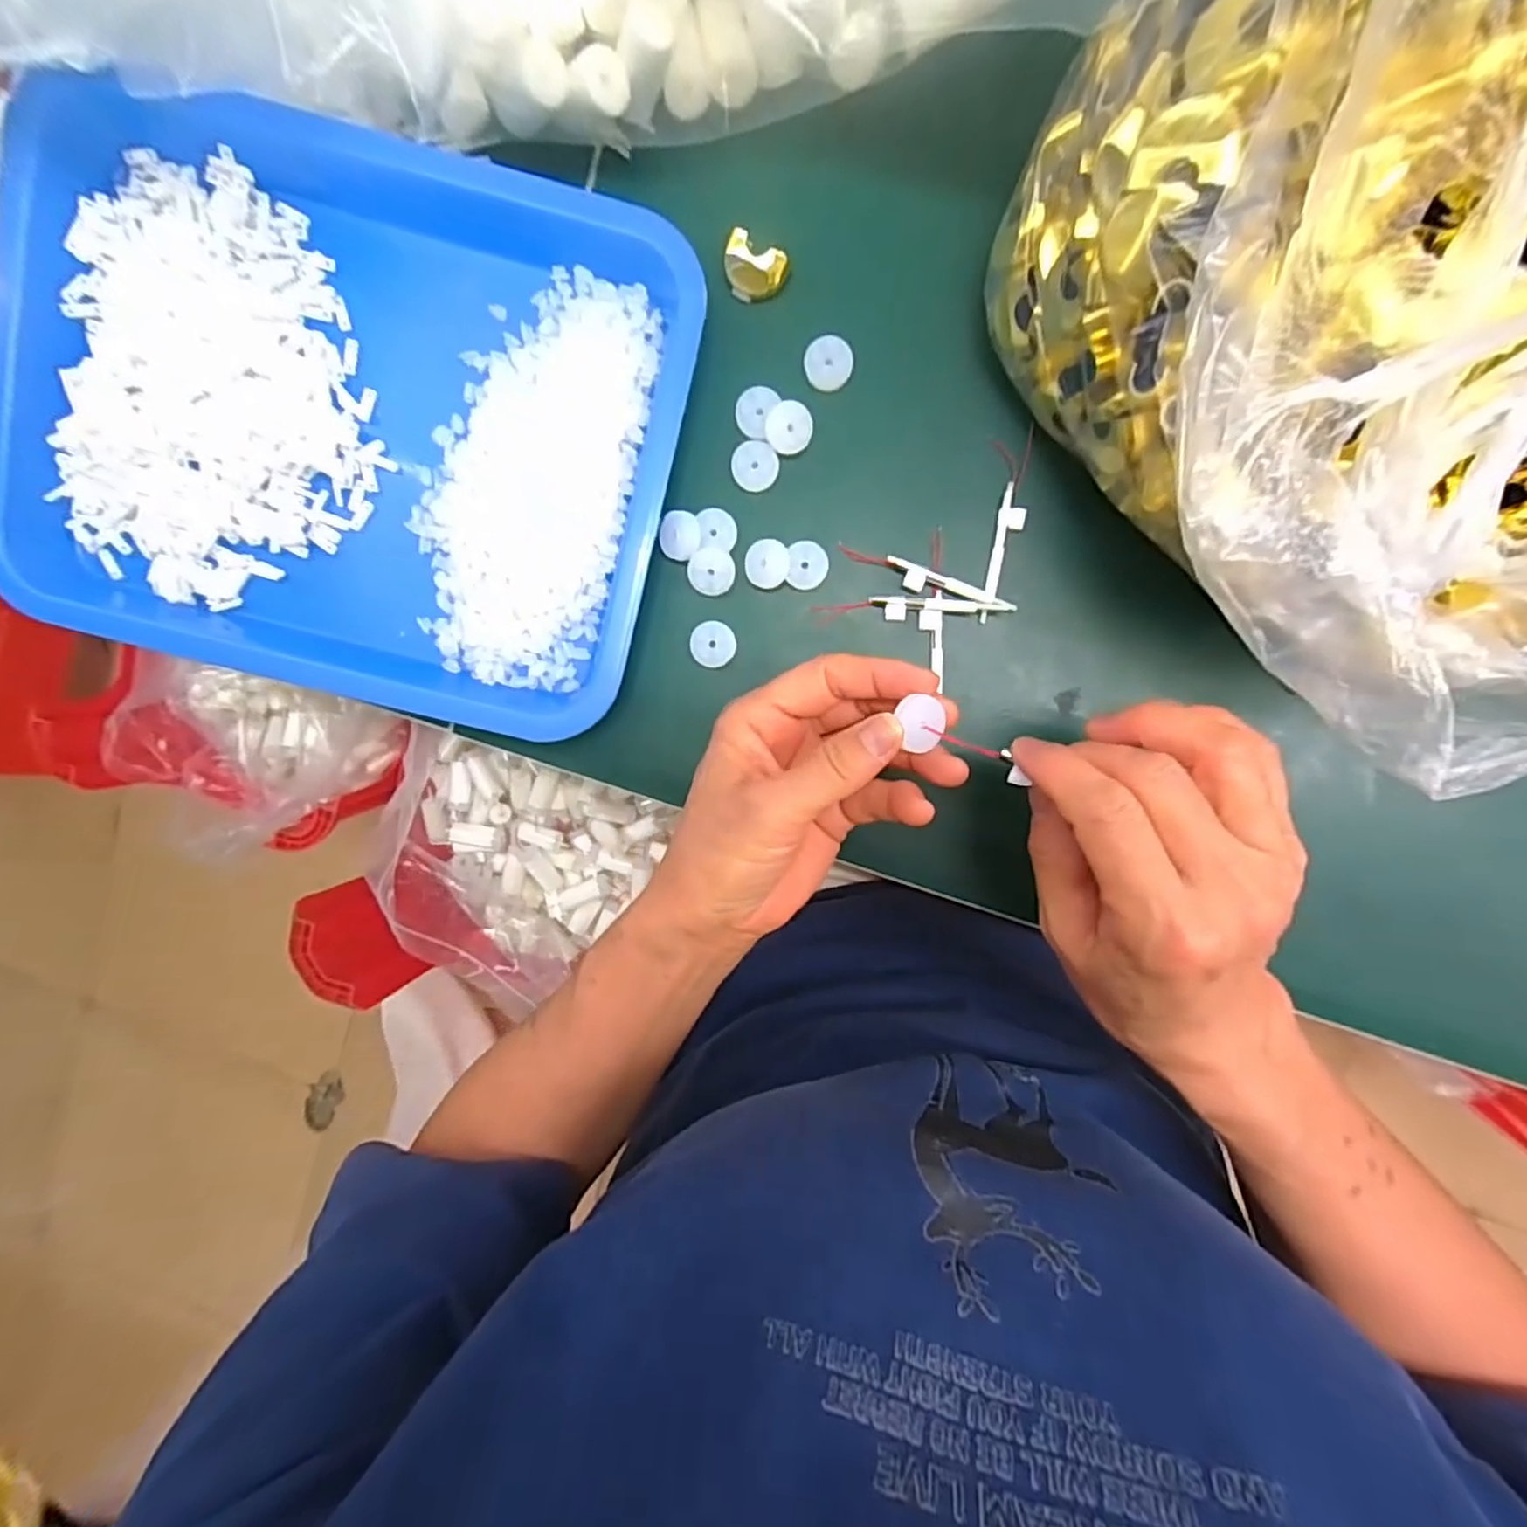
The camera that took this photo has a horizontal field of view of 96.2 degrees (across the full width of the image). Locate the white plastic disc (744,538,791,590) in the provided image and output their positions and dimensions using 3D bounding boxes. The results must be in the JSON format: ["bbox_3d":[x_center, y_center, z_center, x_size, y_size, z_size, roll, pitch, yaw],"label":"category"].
[{"bbox_3d":[0.002,-0.089,0.306,0.020,0.005,0.021,0,96,2],"label":"white plastic disc"}]

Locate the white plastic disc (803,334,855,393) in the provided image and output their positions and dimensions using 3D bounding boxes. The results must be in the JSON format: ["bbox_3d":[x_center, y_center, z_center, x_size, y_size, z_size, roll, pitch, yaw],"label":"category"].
[{"bbox_3d":[0.028,-0.175,0.300,0.021,0.005,0.021,0,96,2],"label":"white plastic disc"}]

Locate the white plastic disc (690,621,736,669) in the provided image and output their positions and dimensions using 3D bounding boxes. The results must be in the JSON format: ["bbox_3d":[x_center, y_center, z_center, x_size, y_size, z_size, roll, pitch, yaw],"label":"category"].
[{"bbox_3d":[-0.023,-0.055,0.317,0.021,0.004,0.021,0,96,2],"label":"white plastic disc"}]

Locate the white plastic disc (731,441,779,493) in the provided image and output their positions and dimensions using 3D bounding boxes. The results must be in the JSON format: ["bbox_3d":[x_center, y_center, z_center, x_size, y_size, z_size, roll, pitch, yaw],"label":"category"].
[{"bbox_3d":[-0.004,-0.133,0.307,0.021,0.004,0.020,0,96,2],"label":"white plastic disc"}]

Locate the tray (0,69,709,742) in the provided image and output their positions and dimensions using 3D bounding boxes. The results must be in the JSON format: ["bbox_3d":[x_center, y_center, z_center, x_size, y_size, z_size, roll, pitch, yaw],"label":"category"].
[{"bbox_3d":[-0.184,-0.150,0.302,0.280,0.034,0.234,15,96,0],"label":"tray"}]

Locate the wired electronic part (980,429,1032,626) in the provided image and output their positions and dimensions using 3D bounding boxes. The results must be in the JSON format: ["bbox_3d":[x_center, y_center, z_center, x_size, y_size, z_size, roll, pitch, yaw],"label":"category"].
[{"bbox_3d":[0.106,-0.103,0.299,0.015,0.004,0.080,3,96,2],"label":"wired electronic part"}]

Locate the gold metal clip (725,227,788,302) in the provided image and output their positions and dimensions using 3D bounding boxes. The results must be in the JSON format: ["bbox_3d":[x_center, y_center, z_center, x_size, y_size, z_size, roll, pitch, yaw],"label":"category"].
[{"bbox_3d":[-0.005,-0.214,0.297,0.027,0.013,0.020,32,96,-1],"label":"gold metal clip"}]

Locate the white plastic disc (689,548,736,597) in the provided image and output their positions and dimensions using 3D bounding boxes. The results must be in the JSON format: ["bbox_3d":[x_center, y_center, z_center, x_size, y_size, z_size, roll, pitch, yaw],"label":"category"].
[{"bbox_3d":[-0.023,-0.086,0.309,0.020,0.004,0.021,0,96,2],"label":"white plastic disc"}]

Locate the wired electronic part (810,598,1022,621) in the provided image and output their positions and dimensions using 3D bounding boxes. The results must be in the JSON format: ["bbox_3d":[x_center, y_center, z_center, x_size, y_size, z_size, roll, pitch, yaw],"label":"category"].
[{"bbox_3d":[0.066,-0.069,0.305,0.084,0.013,0.010,1,96,2],"label":"wired electronic part"}]

